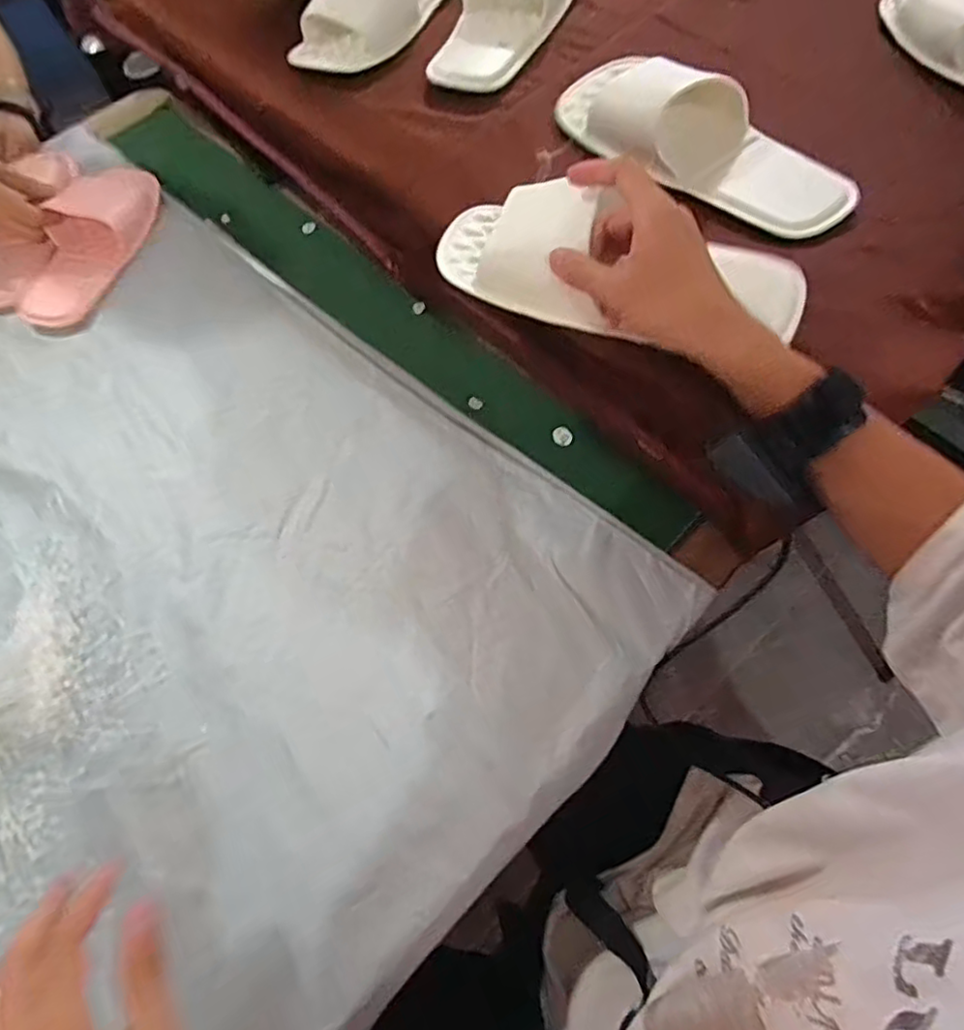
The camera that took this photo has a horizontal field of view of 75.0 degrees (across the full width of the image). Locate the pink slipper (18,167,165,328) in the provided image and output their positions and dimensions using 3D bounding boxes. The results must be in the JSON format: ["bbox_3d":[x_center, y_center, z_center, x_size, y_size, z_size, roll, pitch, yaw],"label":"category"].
[{"bbox_3d":[-0.424,-0.296,0.679,0.076,0.049,0.205,21,68,12],"label":"pink slipper"}]

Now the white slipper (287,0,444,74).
[{"bbox_3d":[-0.099,-0.528,0.655,0.215,0.070,0.082,-43,70,-15],"label":"white slipper"}]

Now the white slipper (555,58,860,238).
[{"bbox_3d":[0.180,-0.322,0.527,0.274,0.055,0.107,37,73,18],"label":"white slipper"}]

